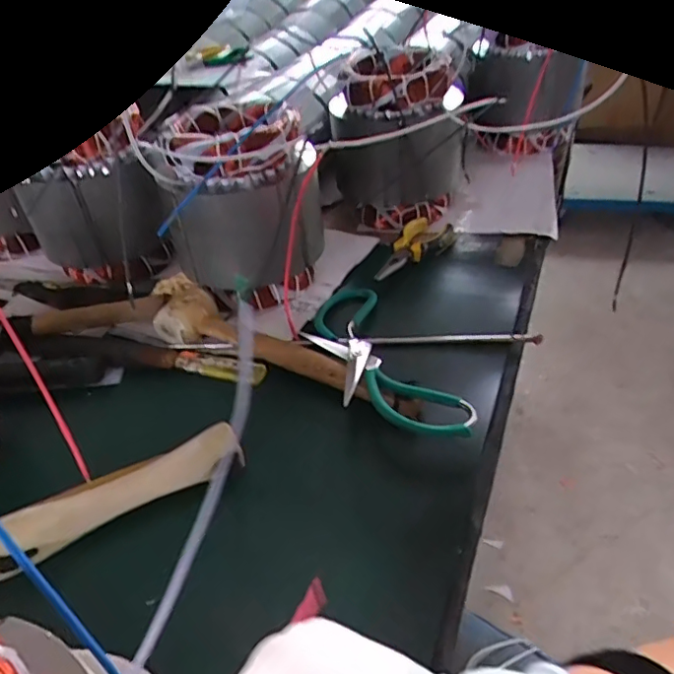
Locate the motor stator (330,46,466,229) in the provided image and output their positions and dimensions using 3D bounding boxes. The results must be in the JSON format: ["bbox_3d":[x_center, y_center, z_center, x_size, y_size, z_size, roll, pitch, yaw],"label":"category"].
[{"bbox_3d":[0.068,-0.249,0.709,0.144,0.177,0.144,-3,41,1],"label":"motor stator"}]

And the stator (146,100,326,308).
[{"bbox_3d":[-0.092,-0.138,0.583,0.144,0.173,0.137,1,42,6],"label":"stator"}]

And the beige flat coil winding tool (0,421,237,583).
[{"bbox_3d":[-0.195,0.124,0.400,0.253,0.017,0.040,-24,45,-21],"label":"beige flat coil winding tool"}]

